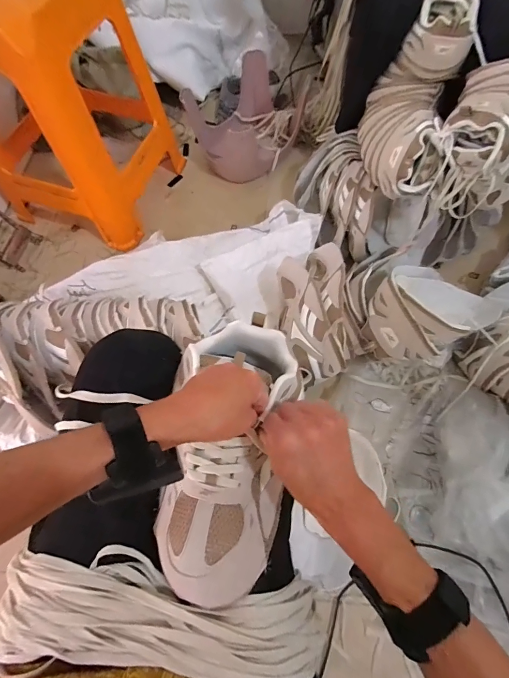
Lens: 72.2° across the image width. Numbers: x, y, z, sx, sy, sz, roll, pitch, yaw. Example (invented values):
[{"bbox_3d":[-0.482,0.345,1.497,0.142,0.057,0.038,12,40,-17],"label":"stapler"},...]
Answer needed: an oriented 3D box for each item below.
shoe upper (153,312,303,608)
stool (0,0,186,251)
[{"bbox_3d":[-0.023,0.103,0.350,0.121,0.067,0.263,8,65,4],"label":"shoe upper"},{"bbox_3d":[-0.443,-0.531,0.800,0.387,0.452,0.348,22,68,10],"label":"stool"}]

